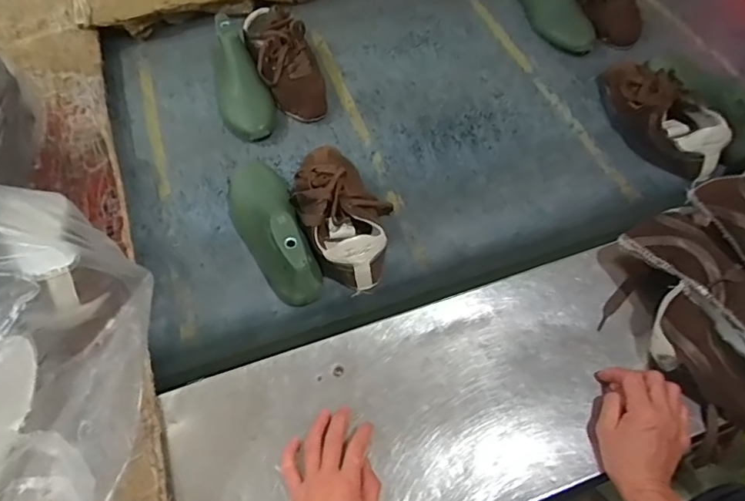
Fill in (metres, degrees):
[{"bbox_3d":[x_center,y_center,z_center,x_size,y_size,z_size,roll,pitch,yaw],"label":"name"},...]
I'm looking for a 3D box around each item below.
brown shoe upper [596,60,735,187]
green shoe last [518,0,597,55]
[{"bbox_3d":[0.436,-0.217,0.776,0.106,0.084,0.234,-28,61,-15],"label":"brown shoe upper"},{"bbox_3d":[0.329,-0.452,0.918,0.080,0.089,0.232,-9,58,-4],"label":"green shoe last"}]

